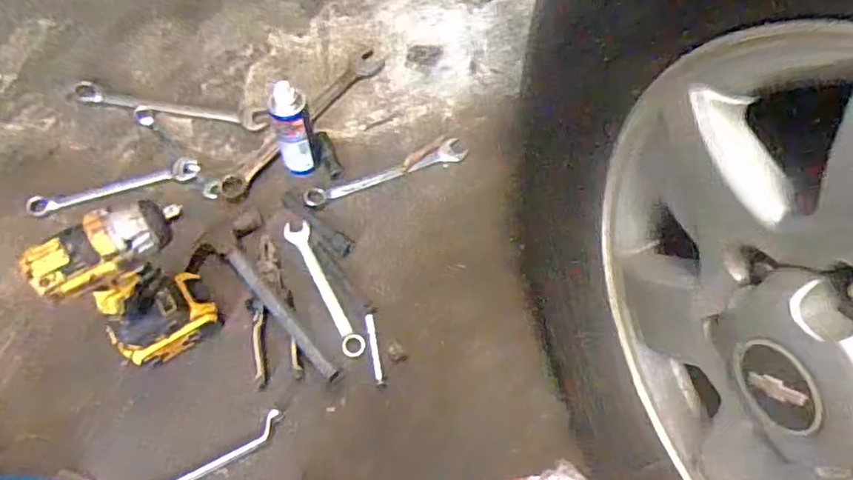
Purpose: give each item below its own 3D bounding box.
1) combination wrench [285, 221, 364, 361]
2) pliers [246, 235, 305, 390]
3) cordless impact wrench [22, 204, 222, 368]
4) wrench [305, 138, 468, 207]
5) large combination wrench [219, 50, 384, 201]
[{"bbox_3d":[-0.136,0.059,0.779,0.032,0.010,0.217,-24,62,-13],"label":"combination wrench"},{"bbox_3d":[-0.198,0.082,0.758,0.057,0.016,0.207,-11,60,-6],"label":"pliers"},{"bbox_3d":[-0.306,0.048,0.648,0.134,0.244,0.072,-34,67,-20],"label":"cordless impact wrench"},{"bbox_3d":[-0.058,-0.099,0.881,0.248,0.009,0.040,-22,62,-12],"label":"wrench"},{"bbox_3d":[-0.185,-0.188,0.907,0.047,0.019,0.352,32,65,17],"label":"large combination wrench"}]

